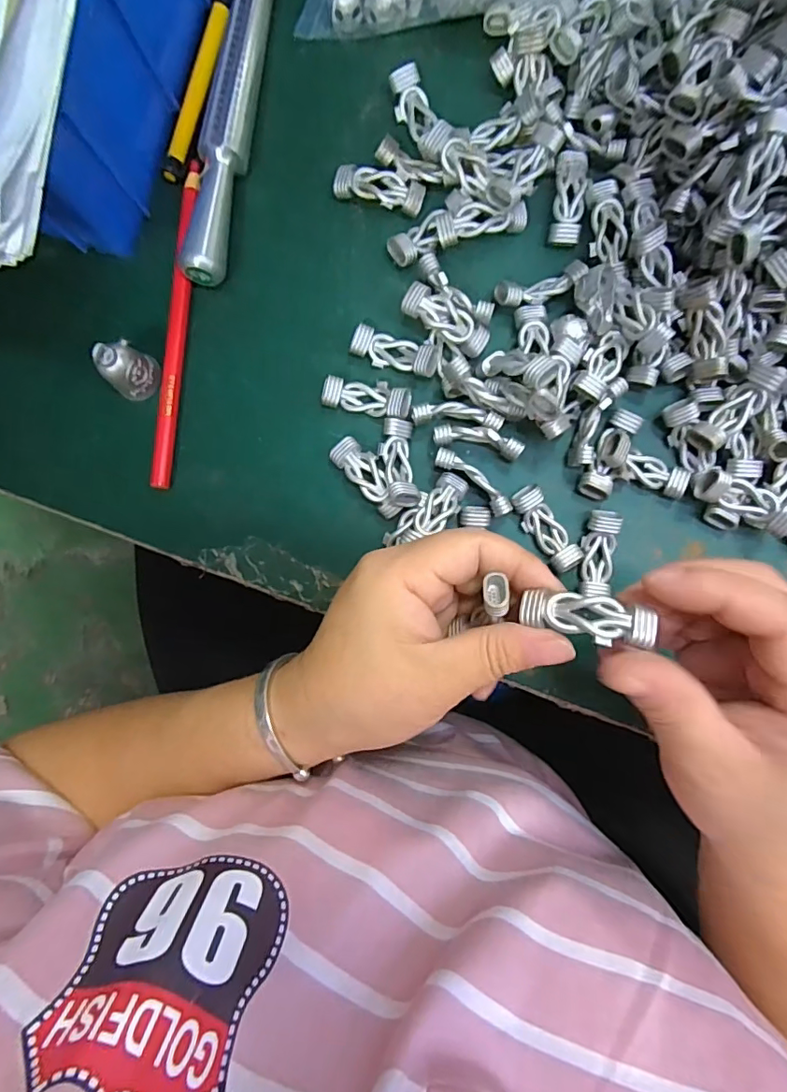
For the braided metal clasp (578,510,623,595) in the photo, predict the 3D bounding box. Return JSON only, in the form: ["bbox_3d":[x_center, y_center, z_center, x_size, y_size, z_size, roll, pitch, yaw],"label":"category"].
[{"bbox_3d":[0.102,0.004,0.257,0.017,0.010,0.042,5,90,4],"label":"braided metal clasp"}]

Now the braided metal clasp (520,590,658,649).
[{"bbox_3d":[0.069,0.025,0.187,0.045,0.007,0.015,9,91,23],"label":"braided metal clasp"}]

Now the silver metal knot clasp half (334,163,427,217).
[{"bbox_3d":[-0.007,-0.179,0.264,0.045,0.009,0.017,18,91,4],"label":"silver metal knot clasp half"}]

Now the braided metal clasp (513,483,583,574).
[{"bbox_3d":[0.076,-0.009,0.259,0.017,0.011,0.044,-35,88,3],"label":"braided metal clasp"}]

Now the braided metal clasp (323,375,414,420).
[{"bbox_3d":[-0.013,-0.076,0.264,0.044,0.009,0.017,12,91,4],"label":"braided metal clasp"}]

